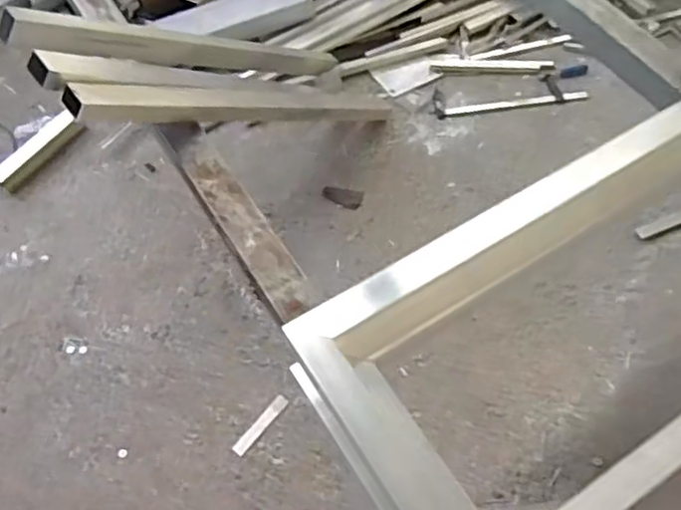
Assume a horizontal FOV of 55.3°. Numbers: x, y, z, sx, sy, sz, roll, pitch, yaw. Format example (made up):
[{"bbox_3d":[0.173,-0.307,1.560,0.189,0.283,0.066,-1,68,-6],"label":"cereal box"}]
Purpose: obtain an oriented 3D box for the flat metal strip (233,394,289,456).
[{"bbox_3d":[-0.178,0.376,1.441,0.033,0.006,0.156,31,63,26],"label":"flat metal strip"}]

